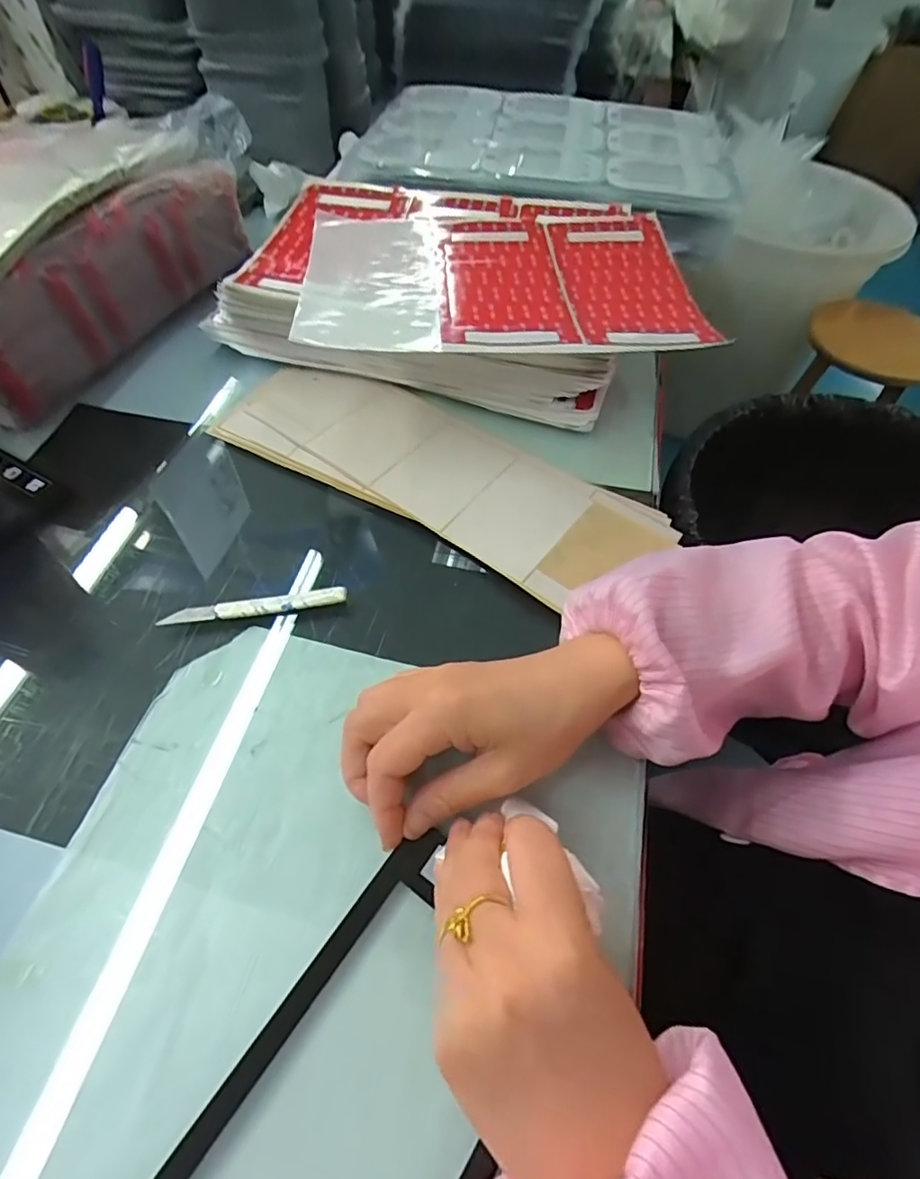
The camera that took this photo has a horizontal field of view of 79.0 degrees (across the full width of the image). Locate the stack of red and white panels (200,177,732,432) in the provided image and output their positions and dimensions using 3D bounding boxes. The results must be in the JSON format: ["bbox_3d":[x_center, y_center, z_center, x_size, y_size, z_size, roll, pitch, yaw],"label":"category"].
[{"bbox_3d":[-0.012,-0.261,0.496,0.391,0.073,0.278,-1,56,-3],"label":"stack of red and white panels"}]

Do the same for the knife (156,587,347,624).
[{"bbox_3d":[-0.125,0.010,0.345,0.108,0.008,0.013,-7,56,-7],"label":"knife"}]

